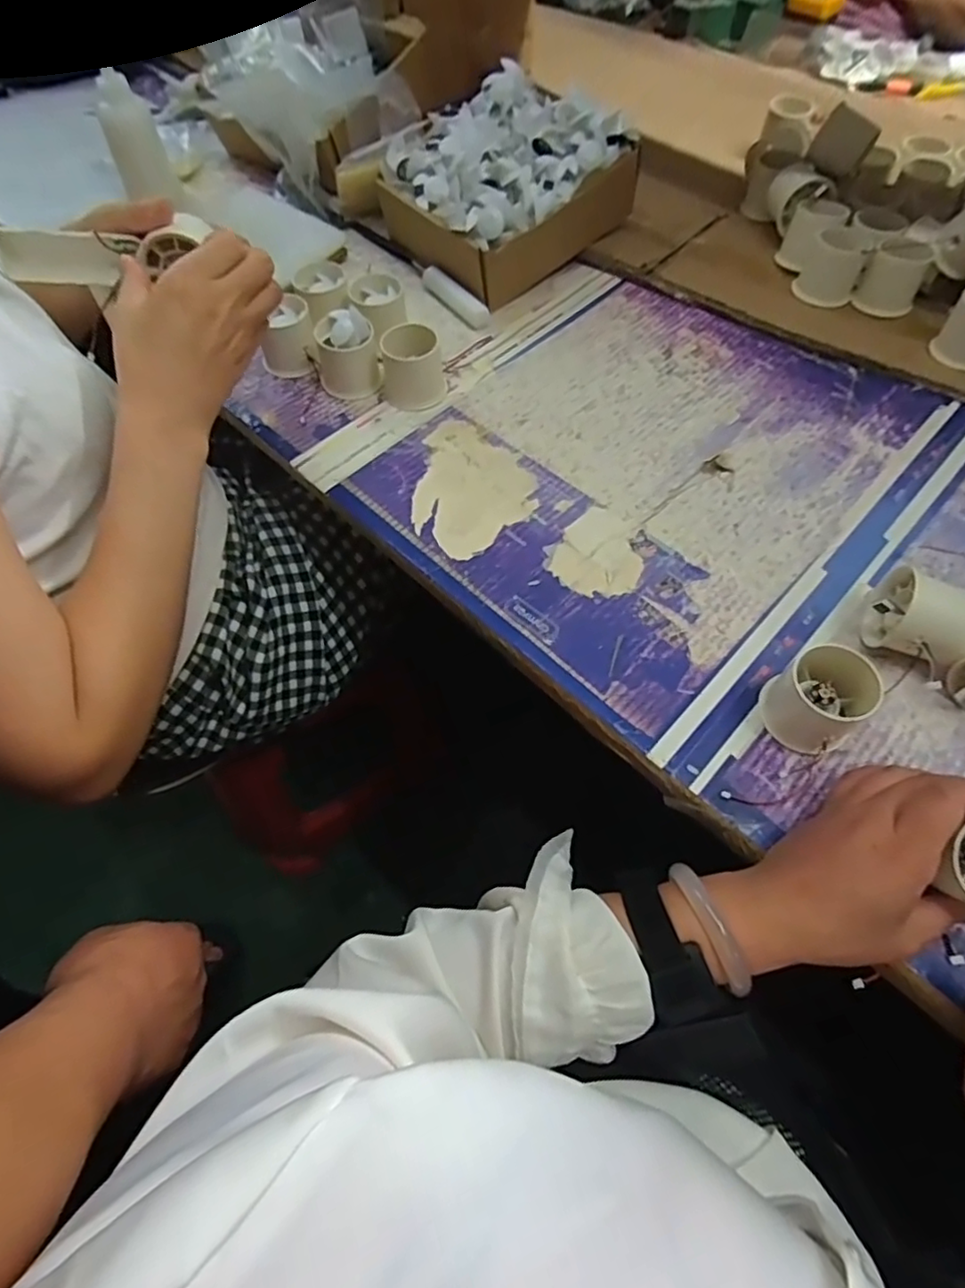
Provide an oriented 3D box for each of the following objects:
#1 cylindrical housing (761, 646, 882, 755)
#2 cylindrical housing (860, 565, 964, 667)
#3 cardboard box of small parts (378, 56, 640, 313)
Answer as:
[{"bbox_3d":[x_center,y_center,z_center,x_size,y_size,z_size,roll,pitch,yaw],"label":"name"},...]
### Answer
[{"bbox_3d":[0.211,0.034,0.386,0.051,0.047,0.053,0,61,0],"label":"cylindrical housing"},{"bbox_3d":[0.292,-0.016,0.408,0.063,0.051,0.050,38,68,20],"label":"cylindrical housing"},{"bbox_3d":[0.021,-0.476,0.632,0.213,0.106,0.188,-36,66,-18],"label":"cardboard box of small parts"}]

